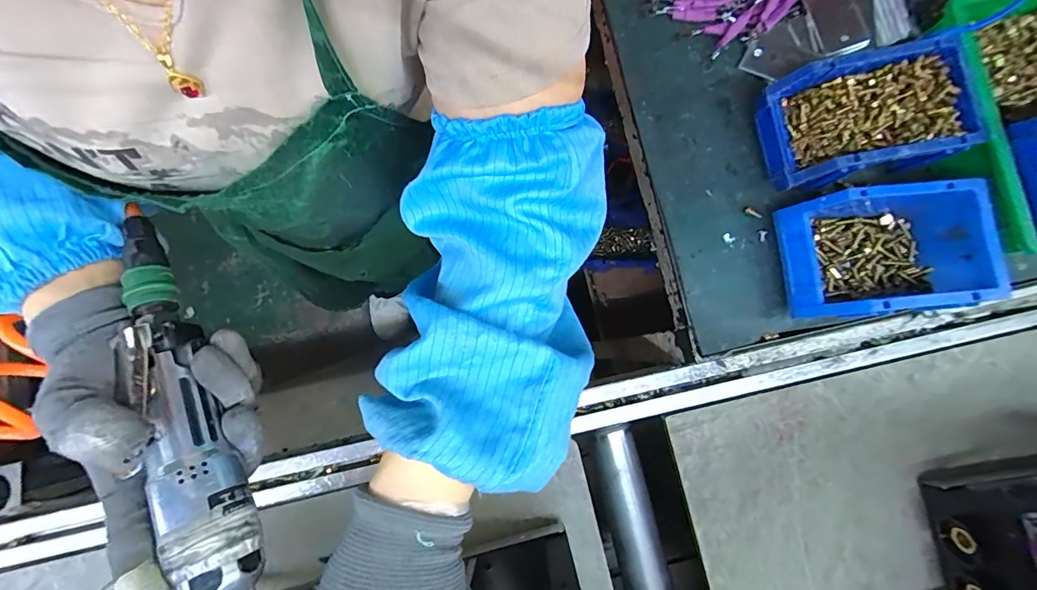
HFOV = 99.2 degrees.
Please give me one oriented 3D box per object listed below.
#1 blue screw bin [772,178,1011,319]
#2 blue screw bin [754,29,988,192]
[{"bbox_3d":[0.338,-0.038,0.417,0.158,0.079,0.115,-7,82,0],"label":"blue screw bin"},{"bbox_3d":[0.328,-0.167,0.428,0.163,0.084,0.109,-12,82,-1],"label":"blue screw bin"}]

